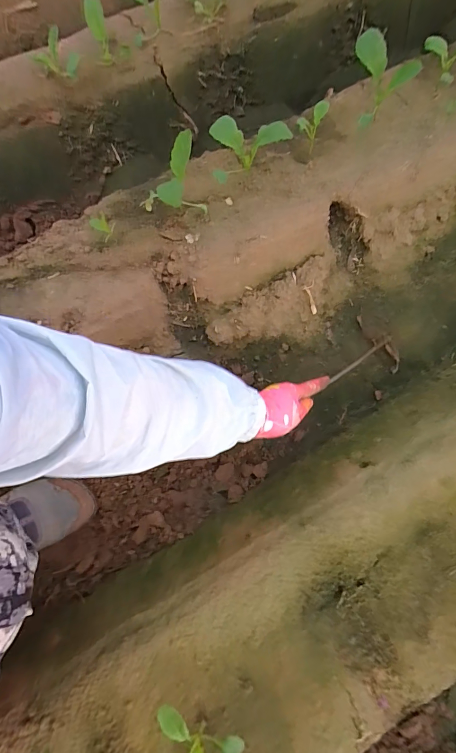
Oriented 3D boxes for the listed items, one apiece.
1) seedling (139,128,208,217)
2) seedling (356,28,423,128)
[{"bbox_3d":[-0.087,-0.284,0.545,0.093,0.113,0.075,-17,74,-3],"label":"seedling"},{"bbox_3d":[0.250,-0.487,0.593,0.091,0.105,0.083,-25,75,-6],"label":"seedling"}]

